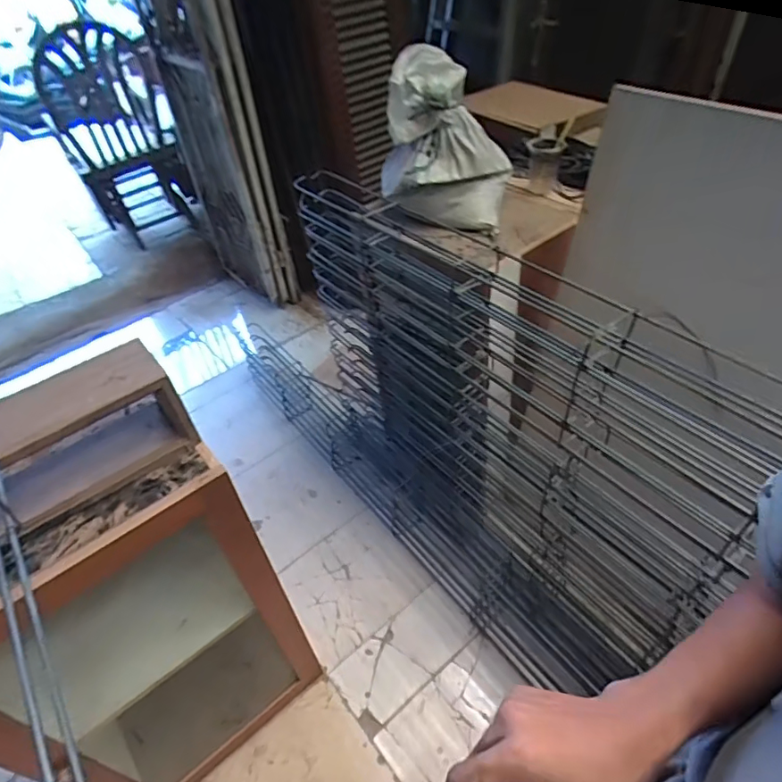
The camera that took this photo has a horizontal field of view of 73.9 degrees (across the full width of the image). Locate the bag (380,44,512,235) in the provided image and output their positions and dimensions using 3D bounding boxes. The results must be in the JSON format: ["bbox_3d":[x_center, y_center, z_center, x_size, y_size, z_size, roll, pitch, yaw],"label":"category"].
[{"bbox_3d":[0.123,-0.574,1.214,0.317,0.318,0.230,-1,44,6],"label":"bag"}]

